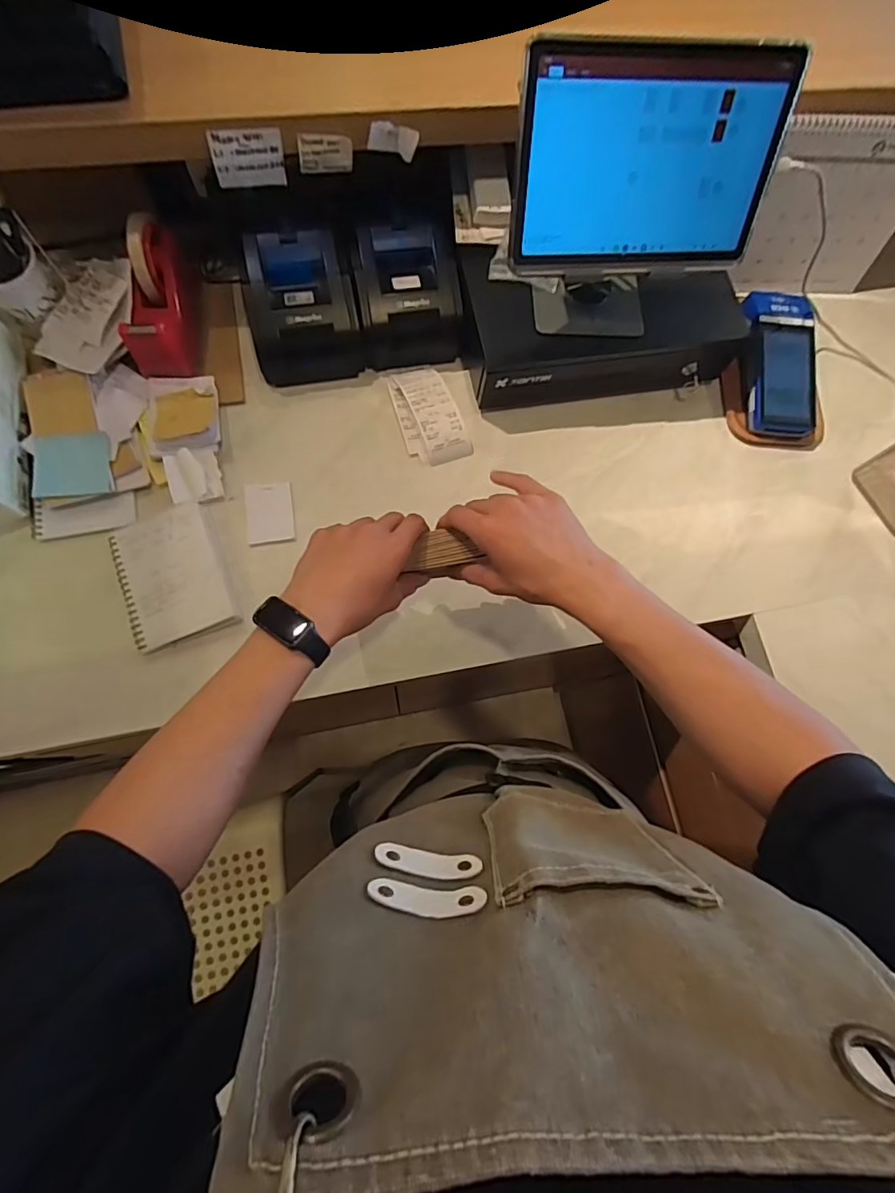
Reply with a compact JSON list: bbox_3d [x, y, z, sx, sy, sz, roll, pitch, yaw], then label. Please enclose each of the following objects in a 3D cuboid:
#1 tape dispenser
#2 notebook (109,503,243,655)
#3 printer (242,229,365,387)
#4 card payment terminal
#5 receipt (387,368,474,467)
[{"bbox_3d":[-0.344,-0.354,0.623,0.056,0.121,0.171,-5,75,-7],"label":"tape dispenser"},{"bbox_3d":[-0.302,-0.025,0.574,0.111,0.014,0.143,-19,77,-10],"label":"notebook"},{"bbox_3d":[-0.175,-0.348,0.634,0.123,0.095,0.131,-10,76,-8],"label":"printer"},{"bbox_3d":[0.437,-0.304,0.697,0.093,0.062,0.188,9,74,-3],"label":"card payment terminal"},{"bbox_3d":[-0.023,-0.233,0.660,0.078,0.021,0.133,-17,76,-6],"label":"receipt"}]

